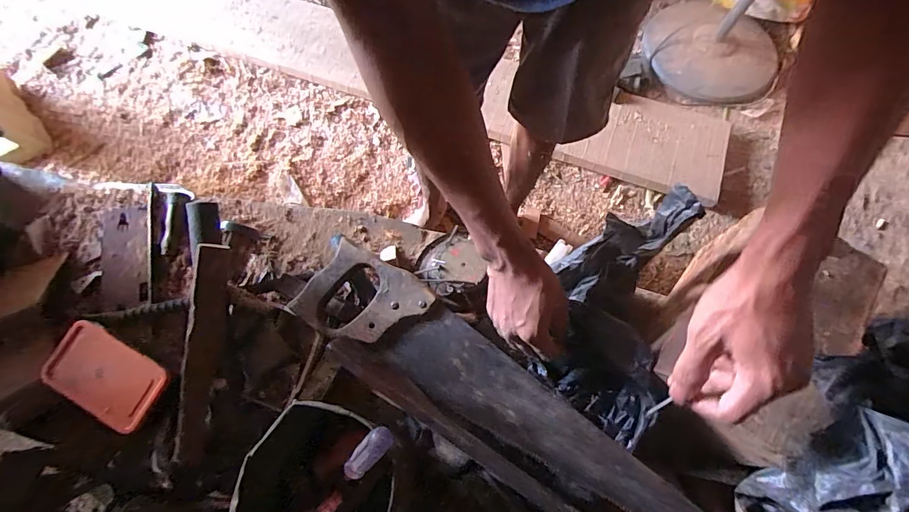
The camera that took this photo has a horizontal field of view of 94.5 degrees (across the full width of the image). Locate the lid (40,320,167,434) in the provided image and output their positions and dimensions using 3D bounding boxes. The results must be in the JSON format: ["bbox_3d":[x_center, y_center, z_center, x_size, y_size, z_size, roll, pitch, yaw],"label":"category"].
[{"bbox_3d":[-0.427,0.140,0.508,0.150,0.021,0.073,27,58,12],"label":"lid"}]

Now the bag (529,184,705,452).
[{"bbox_3d":[0.164,0.063,0.452,0.113,0.082,0.262,7,108,3],"label":"bag"}]

